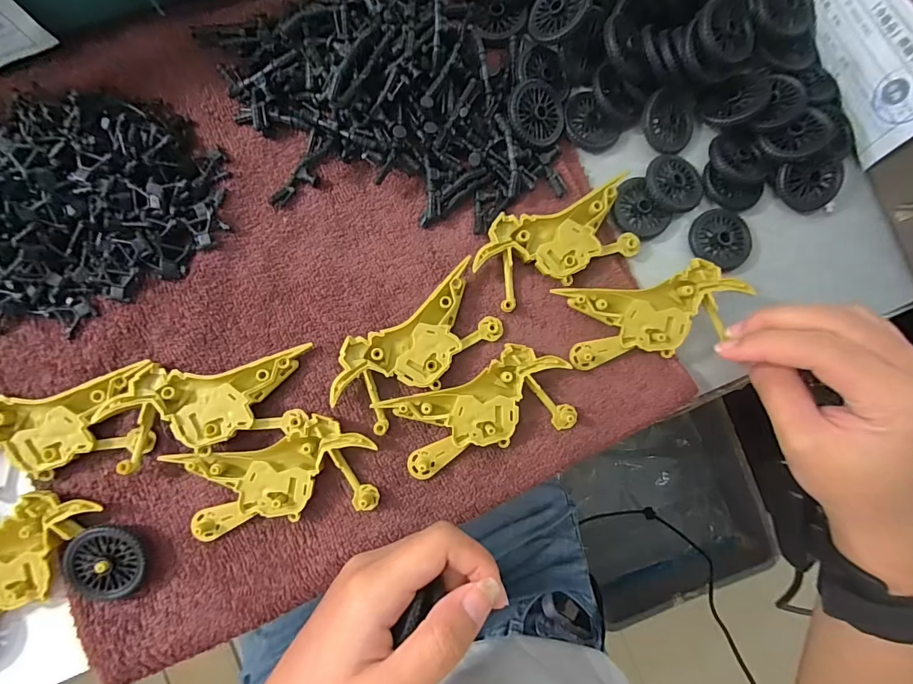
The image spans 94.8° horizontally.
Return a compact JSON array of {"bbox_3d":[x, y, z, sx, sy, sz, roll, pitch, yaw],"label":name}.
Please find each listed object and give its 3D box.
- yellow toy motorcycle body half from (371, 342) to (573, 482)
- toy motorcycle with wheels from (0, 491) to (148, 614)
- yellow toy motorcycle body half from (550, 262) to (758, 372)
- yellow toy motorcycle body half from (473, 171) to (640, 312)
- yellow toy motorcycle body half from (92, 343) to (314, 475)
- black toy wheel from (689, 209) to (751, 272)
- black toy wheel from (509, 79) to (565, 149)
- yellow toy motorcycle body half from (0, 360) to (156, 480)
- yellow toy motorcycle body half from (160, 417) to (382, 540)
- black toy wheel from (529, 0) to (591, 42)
[{"bbox_3d":[0.014,0.037,0.233,0.098,0.010,0.050,-19,86,-6],"label":"yellow toy motorcycle body half"},{"bbox_3d":[-0.219,0.117,0.208,0.114,0.012,0.061,-27,87,-7],"label":"toy motorcycle with wheels"},{"bbox_3d":[0.111,-0.016,0.239,0.092,0.023,0.046,-13,88,-6],"label":"yellow toy motorcycle body half"},{"bbox_3d":[0.059,-0.058,0.246,0.095,0.010,0.048,-24,86,-7],"label":"yellow toy motorcycle body half"},{"bbox_3d":[-0.132,0.034,0.222,0.102,0.014,0.047,-12,85,-6],"label":"yellow toy motorcycle body half"},{"bbox_3d":[0.164,-0.064,0.260,0.038,0.006,0.034,23,83,-2],"label":"black toy wheel"},{"bbox_3d":[0.049,-0.135,0.247,0.039,0.004,0.036,-2,94,-26],"label":"black toy wheel"},{"bbox_3d":[-0.209,0.045,0.216,0.098,0.011,0.047,-13,85,-6],"label":"yellow toy motorcycle body half"},{"bbox_3d":[-0.094,0.071,0.222,0.097,0.010,0.051,-10,85,-6],"label":"yellow toy motorcycle body half"},{"bbox_3d":[0.060,-0.196,0.248,0.035,0.004,0.035,19,101,32],"label":"black toy wheel"}]

